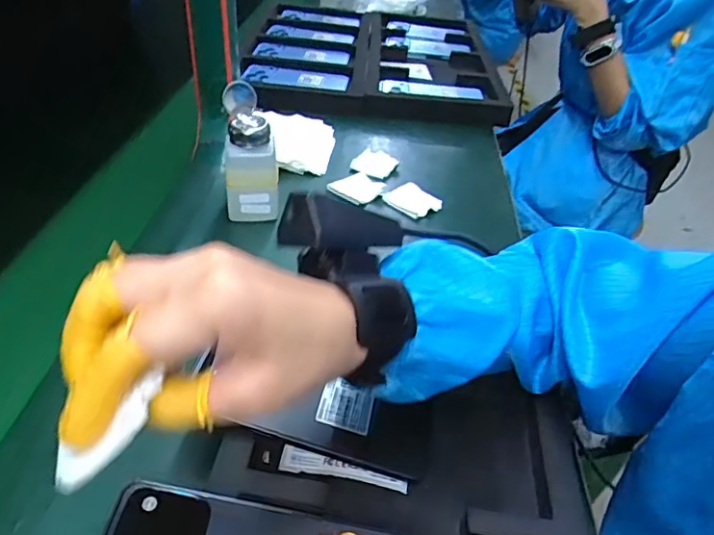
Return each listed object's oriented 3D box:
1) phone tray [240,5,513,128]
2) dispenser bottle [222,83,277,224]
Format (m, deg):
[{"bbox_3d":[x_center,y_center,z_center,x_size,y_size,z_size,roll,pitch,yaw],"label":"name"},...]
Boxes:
[{"bbox_3d":[0.023,-0.380,0.986,0.426,0.046,0.502,2,38,-4],"label":"phone tray"},{"bbox_3d":[-0.110,-0.113,0.554,0.053,0.132,0.041,-5,39,-12],"label":"dispenser bottle"}]

